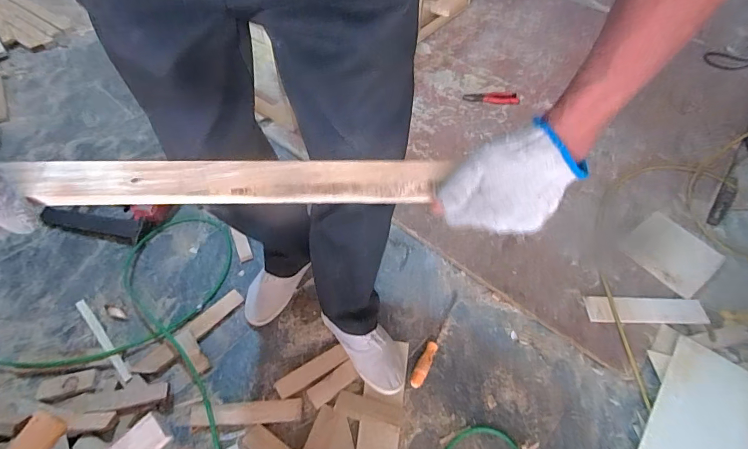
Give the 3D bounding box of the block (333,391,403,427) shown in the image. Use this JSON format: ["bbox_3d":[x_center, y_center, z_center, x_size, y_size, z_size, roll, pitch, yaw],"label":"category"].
[{"bbox_3d":[-0.009,0.364,0.785,0.133,0.014,0.041,10,53,7],"label":"block"}]

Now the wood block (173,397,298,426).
[{"bbox_3d":[-0.266,0.367,0.773,0.241,0.019,0.041,-2,52,-3],"label":"wood block"}]

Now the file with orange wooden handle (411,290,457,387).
[{"bbox_3d":[0.144,0.251,0.888,0.027,0.023,0.249,25,56,17],"label":"file with orange wooden handle"}]

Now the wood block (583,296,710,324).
[{"bbox_3d":[0.627,0.197,0.914,0.271,0.009,0.067,3,52,1],"label":"wood block"}]

